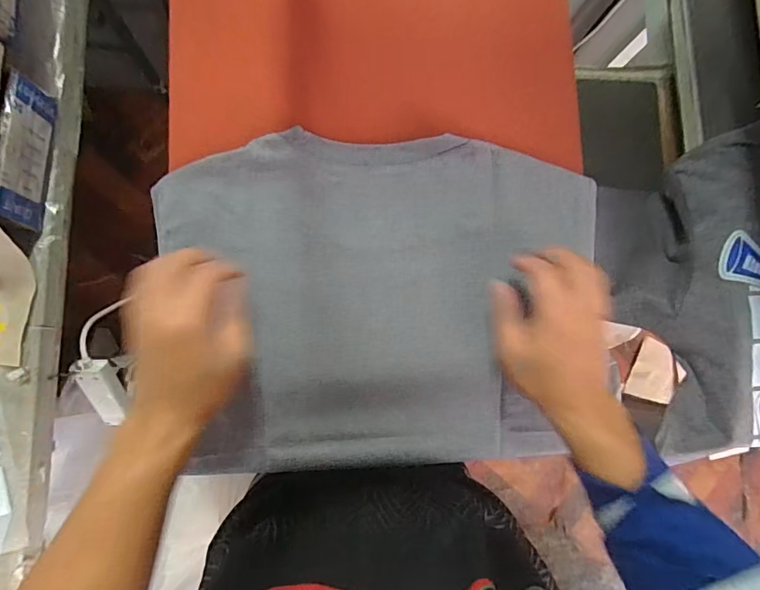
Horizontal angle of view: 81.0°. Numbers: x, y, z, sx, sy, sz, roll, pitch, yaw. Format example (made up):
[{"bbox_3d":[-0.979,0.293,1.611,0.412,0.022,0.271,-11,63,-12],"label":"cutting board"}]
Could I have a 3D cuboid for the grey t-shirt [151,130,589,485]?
[{"bbox_3d":[0.008,0.007,0.413,0.378,0.032,0.295,-1,84,-7],"label":"grey t-shirt"}]

